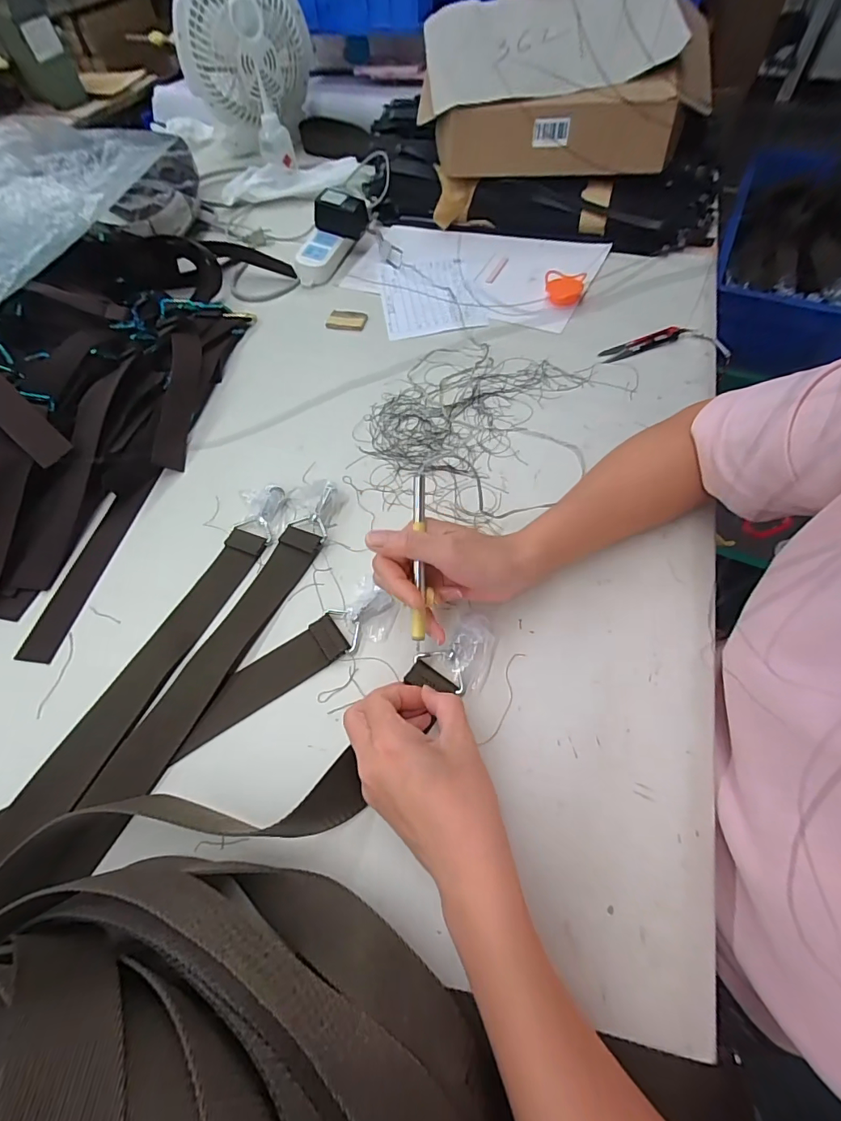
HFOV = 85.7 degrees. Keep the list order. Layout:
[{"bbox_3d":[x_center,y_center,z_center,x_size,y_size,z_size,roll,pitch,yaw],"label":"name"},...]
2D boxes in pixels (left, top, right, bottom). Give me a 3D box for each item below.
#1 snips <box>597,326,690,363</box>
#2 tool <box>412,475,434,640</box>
[{"bbox_3d":[0.282,-0.275,0.572,0.118,0.010,0.024,-21,61,-10],"label":"snips"},{"bbox_3d":[-0.001,-0.002,0.335,0.010,0.015,0.122,1,87,3],"label":"tool"}]

